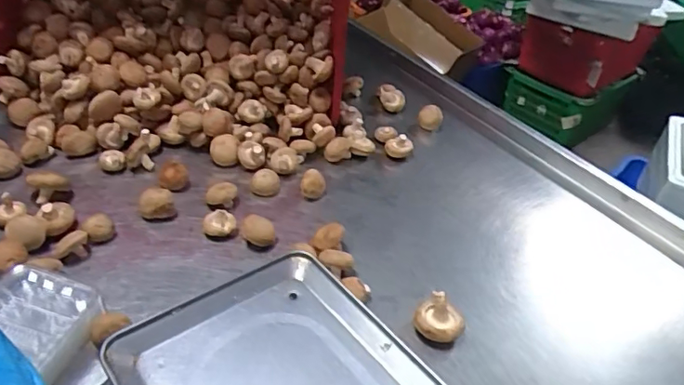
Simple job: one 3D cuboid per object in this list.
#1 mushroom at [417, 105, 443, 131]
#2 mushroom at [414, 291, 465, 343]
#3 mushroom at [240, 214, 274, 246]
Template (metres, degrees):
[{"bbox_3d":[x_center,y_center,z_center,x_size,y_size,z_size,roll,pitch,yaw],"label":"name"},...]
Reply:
[{"bbox_3d":[0.175,-0.147,1.078,0.047,0.044,0.040,11,40,3],"label":"mushroom"},{"bbox_3d":[0.124,0.161,0.687,0.063,0.051,0.059,19,41,12],"label":"mushroom"},{"bbox_3d":[-0.121,0.056,0.781,0.045,0.035,0.037,-1,40,-11],"label":"mushroom"}]

